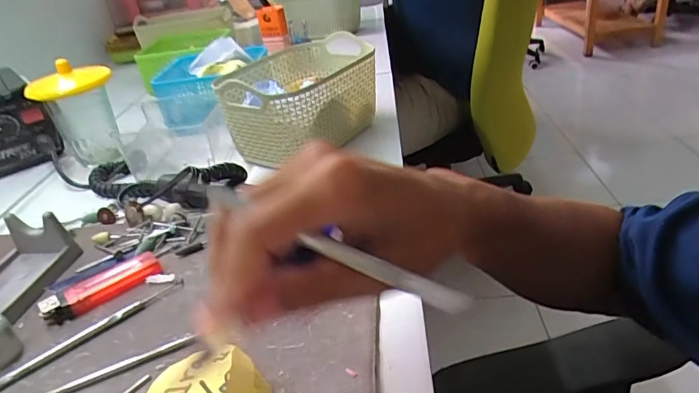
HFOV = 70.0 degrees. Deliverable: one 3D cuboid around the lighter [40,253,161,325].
[{"bbox_3d":[-0.175,0.063,0.353,0.078,0.009,0.031,-30,38,-33],"label":"lighter"}]

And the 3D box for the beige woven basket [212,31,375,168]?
[{"bbox_3d":[-0.046,-0.106,0.534,0.122,0.077,0.174,17,38,35],"label":"beige woven basket"}]

